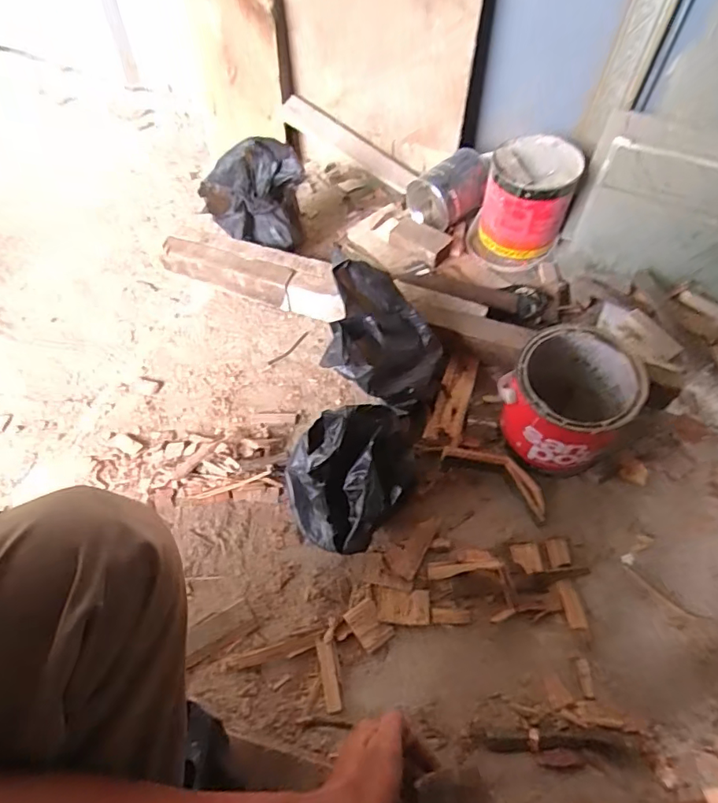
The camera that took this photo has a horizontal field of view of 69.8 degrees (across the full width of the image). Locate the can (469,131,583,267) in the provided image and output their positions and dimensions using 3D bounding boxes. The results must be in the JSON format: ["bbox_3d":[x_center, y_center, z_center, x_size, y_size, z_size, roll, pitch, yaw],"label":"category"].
[{"bbox_3d":[0.301,-0.358,0.955,0.153,0.190,0.153,0,55,-1],"label":"can"}]

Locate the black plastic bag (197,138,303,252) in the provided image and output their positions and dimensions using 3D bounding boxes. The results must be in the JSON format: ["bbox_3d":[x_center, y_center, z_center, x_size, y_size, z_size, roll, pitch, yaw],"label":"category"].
[{"bbox_3d":[-0.173,-0.338,0.859,0.164,0.148,0.077,-11,58,-8],"label":"black plastic bag"}]

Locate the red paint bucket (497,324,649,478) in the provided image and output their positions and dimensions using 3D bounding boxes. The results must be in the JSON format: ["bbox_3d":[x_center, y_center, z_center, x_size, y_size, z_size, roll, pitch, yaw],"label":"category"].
[{"bbox_3d":[0.278,0.006,0.701,0.157,0.166,0.154,-33,62,-22],"label":"red paint bucket"}]

